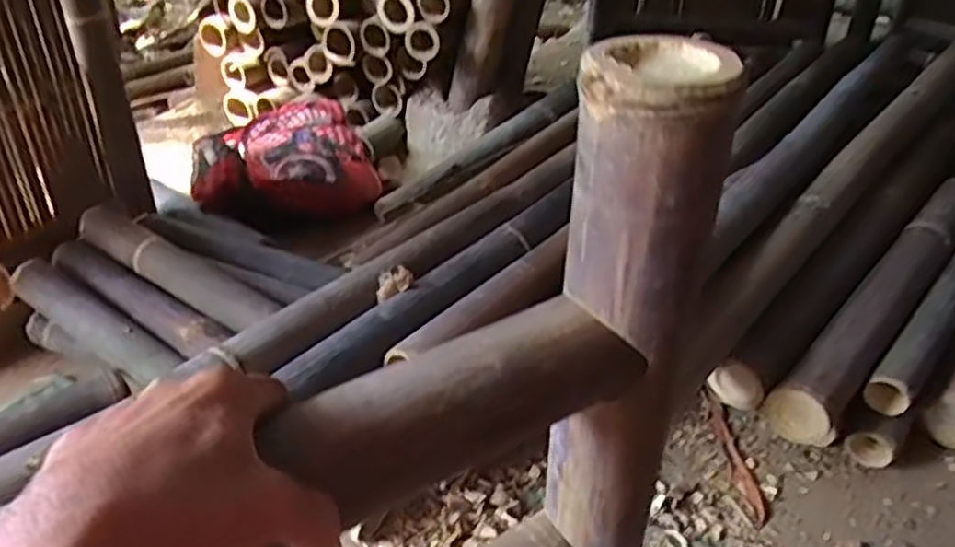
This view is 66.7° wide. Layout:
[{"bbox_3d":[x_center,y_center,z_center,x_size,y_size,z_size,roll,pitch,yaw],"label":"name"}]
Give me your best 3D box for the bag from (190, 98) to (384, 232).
[{"bbox_3d":[-0.387,-0.234,1.435,0.336,0.099,0.395,-11,36,-16],"label":"bag"}]

